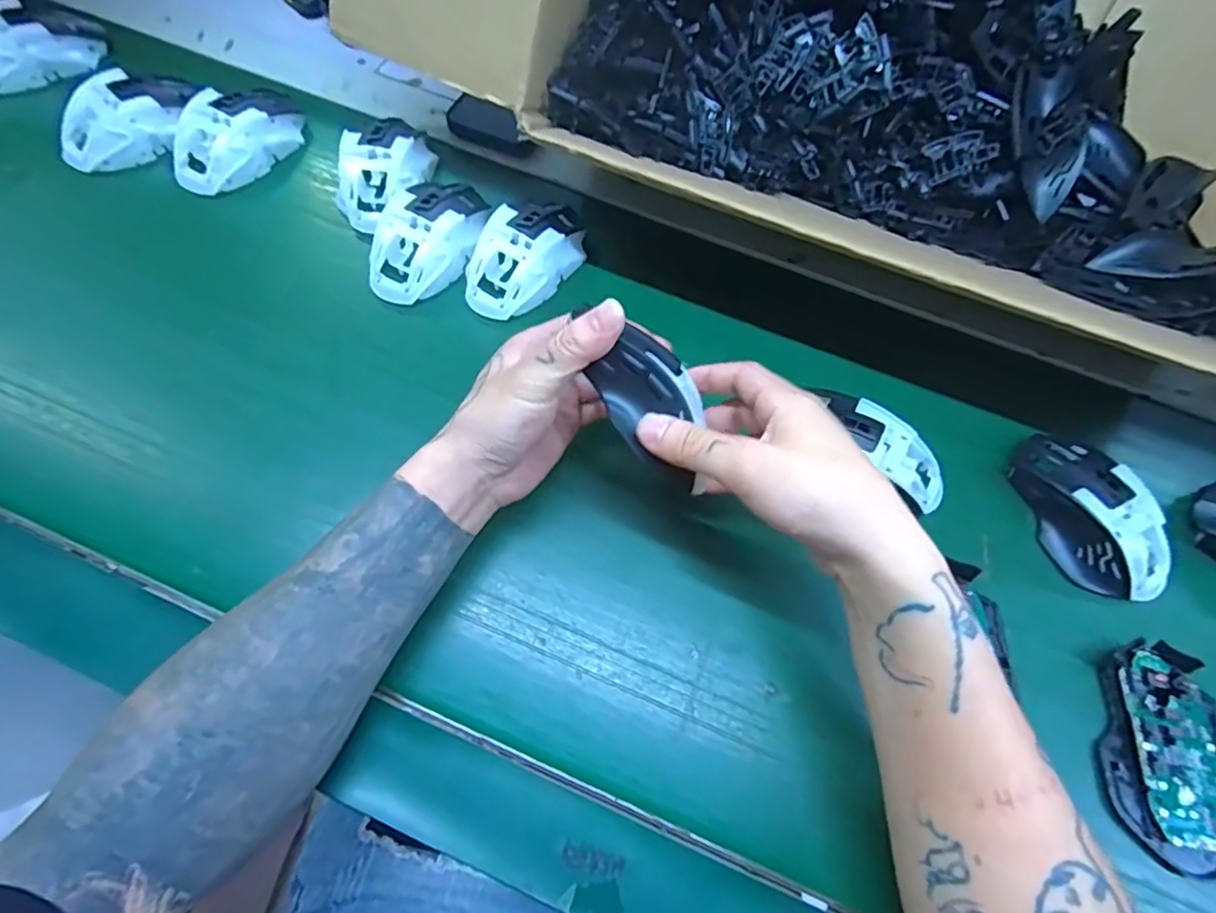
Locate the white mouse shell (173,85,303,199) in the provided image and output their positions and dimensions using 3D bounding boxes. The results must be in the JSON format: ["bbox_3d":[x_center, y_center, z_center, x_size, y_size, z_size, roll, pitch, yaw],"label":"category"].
[{"bbox_3d":[-0.300,-0.259,0.478,0.063,0.040,0.115,28,67,5],"label":"white mouse shell"}]

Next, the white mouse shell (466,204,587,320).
[{"bbox_3d":[-0.062,-0.152,0.441,0.060,0.032,0.113,33,68,7],"label":"white mouse shell"}]

